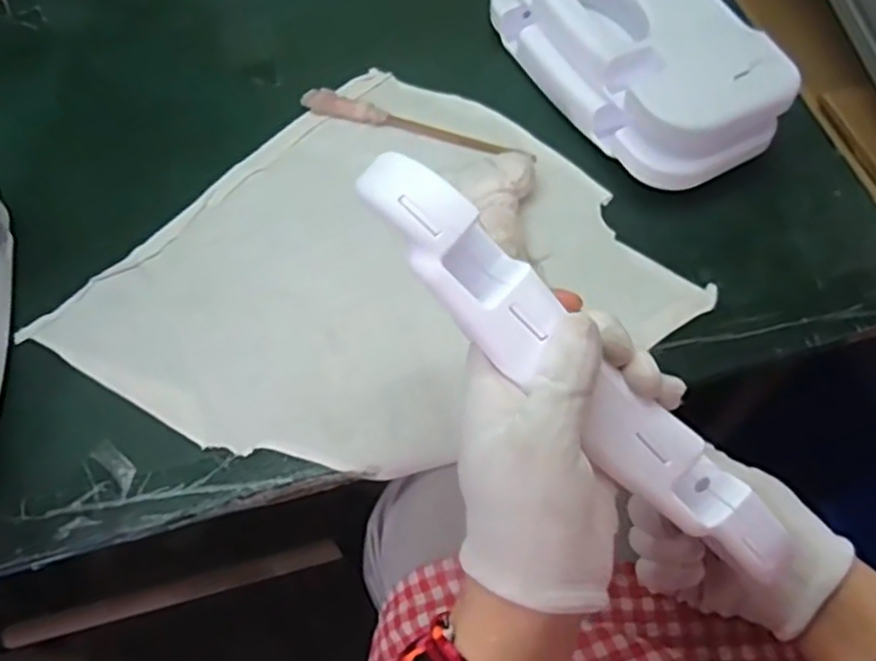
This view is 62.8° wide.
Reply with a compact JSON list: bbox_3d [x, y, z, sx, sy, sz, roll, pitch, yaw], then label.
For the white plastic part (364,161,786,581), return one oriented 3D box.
[{"bbox_3d":[0.058,0.018,0.307,0.238,0.035,0.045,45,69,-10],"label":"white plastic part"}]

